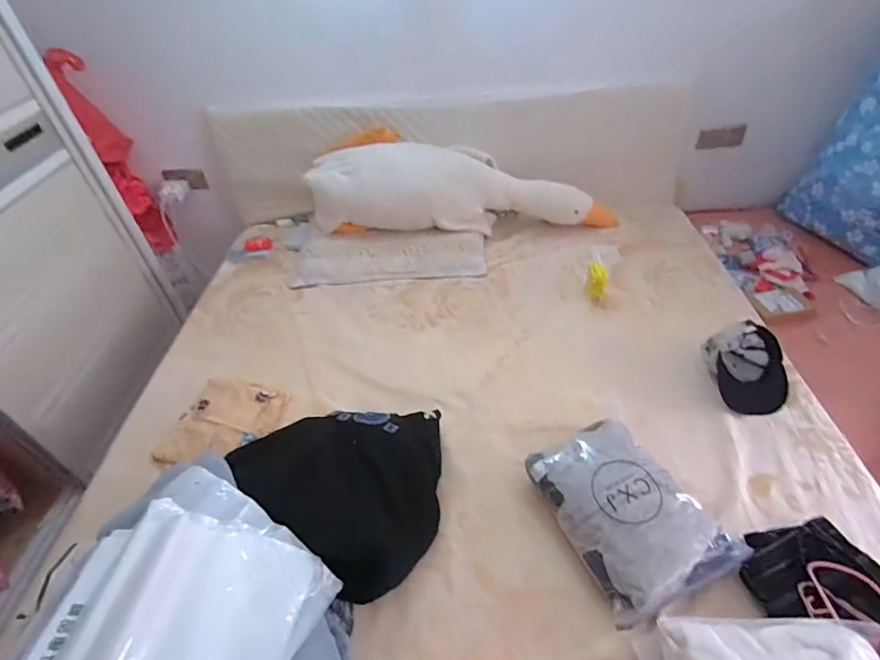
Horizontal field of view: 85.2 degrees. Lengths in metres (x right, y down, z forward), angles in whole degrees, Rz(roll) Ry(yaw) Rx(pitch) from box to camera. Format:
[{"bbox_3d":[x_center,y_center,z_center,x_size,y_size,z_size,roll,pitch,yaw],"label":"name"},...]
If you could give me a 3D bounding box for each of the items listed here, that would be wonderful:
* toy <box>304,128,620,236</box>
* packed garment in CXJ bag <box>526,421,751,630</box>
[{"bbox_3d":[0.089,-0.550,1.771,1.077,0.304,0.319,-4,43,3],"label":"toy"},{"bbox_3d":[0.377,0.351,0.971,0.277,0.078,0.355,-20,45,-15],"label":"packed garment in CXJ bag"}]

